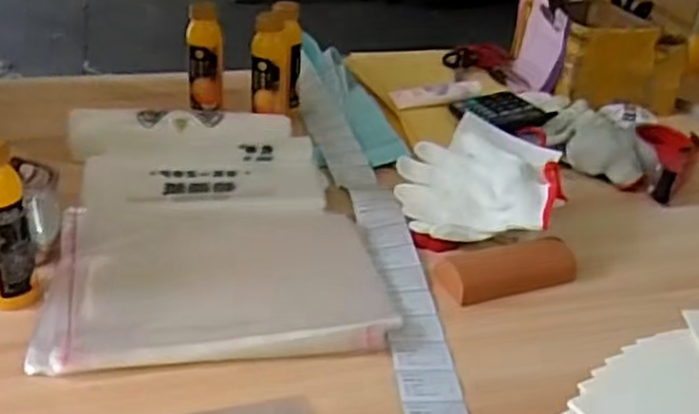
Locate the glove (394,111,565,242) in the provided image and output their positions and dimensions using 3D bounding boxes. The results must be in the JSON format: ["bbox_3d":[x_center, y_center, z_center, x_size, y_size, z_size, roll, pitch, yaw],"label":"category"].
[{"bbox_3d":[0.157,-0.032,0.927,0.190,0.030,0.154,0,66,20],"label":"glove"}]

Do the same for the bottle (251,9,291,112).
[{"bbox_3d":[-0.117,-0.202,1.116,0.057,0.148,0.058,4,33,-5],"label":"bottle"}]

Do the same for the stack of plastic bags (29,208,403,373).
[{"bbox_3d":[-0.139,0.071,0.817,0.346,0.026,0.253,-1,35,-11],"label":"stack of plastic bags"}]

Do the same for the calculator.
[{"bbox_3d":[0.238,-0.153,1.166,0.097,0.015,0.141,-21,35,-35],"label":"calculator"}]

